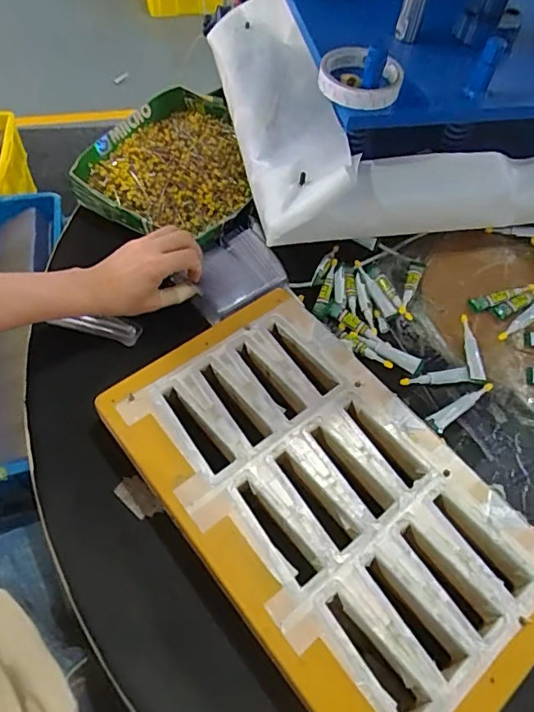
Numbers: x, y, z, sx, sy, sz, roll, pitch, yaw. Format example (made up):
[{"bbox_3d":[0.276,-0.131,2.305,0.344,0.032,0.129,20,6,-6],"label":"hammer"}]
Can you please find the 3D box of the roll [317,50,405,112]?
[{"bbox_3d":[0.099,-0.295,0.537,0.087,0.024,0.087,2,57,-3],"label":"roll"}]

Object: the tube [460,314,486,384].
[{"bbox_3d":[0.224,-0.008,0.556,0.016,0.007,0.083,4,57,-2],"label":"tube"}]

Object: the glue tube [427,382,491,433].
[{"bbox_3d":[0.201,0.051,0.521,0.091,0.013,0.017,-30,64,-21],"label":"glue tube"}]

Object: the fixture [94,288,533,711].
[{"bbox_3d":[0.047,0.120,0.447,0.228,0.045,0.381,-33,65,-23],"label":"fixture"}]

